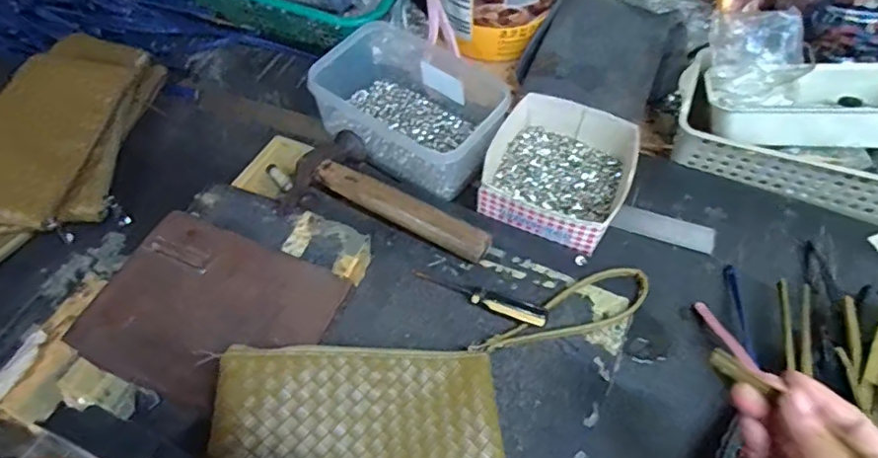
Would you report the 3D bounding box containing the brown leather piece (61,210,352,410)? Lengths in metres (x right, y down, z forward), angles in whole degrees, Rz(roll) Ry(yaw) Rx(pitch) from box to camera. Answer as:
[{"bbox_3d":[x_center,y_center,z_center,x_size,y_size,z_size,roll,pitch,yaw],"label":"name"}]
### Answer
[{"bbox_3d":[-0.179,0.064,0.438,0.176,0.021,0.136,20,58,14],"label":"brown leather piece"}]

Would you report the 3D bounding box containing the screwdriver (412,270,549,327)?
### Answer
[{"bbox_3d":[0.035,0.060,0.495,0.124,0.016,0.019,16,60,15],"label":"screwdriver"}]

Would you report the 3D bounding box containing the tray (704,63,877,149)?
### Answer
[{"bbox_3d":[0.378,-0.130,0.558,0.201,0.049,0.103,9,57,11],"label":"tray"}]

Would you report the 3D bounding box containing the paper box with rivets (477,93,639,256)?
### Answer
[{"bbox_3d":[0.119,-0.060,0.569,0.141,0.055,0.150,20,61,16],"label":"paper box with rivets"}]

